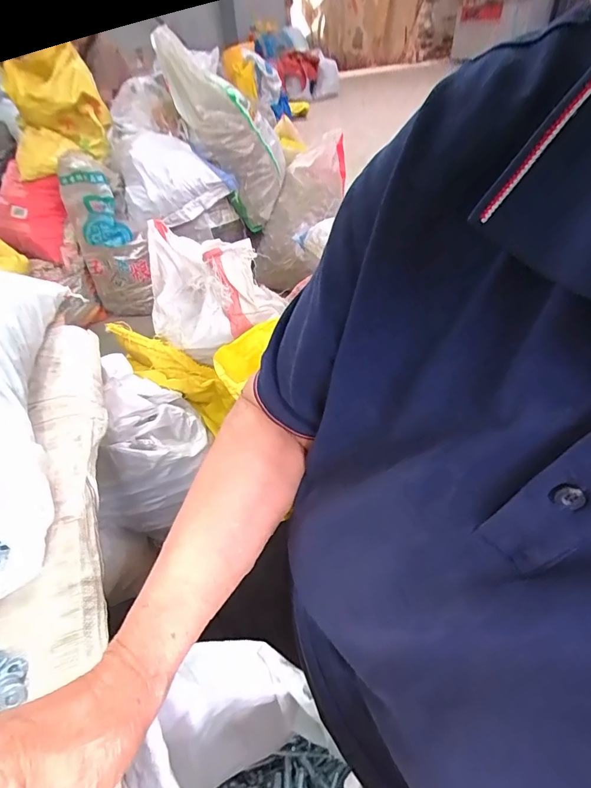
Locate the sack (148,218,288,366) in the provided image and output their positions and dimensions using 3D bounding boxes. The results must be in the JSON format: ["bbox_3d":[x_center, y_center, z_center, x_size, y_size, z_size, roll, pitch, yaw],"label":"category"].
[{"bbox_3d":[-0.207,-0.223,0.912,0.272,0.202,0.186,12,45,19],"label":"sack"}]

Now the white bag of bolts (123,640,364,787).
[{"bbox_3d":[-0.044,0.439,0.475,0.179,0.269,0.195,-28,47,-23],"label":"white bag of bolts"}]

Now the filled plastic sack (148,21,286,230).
[{"bbox_3d":[-0.227,-0.953,1.563,0.253,0.603,0.264,-23,37,23],"label":"filled plastic sack"}]

